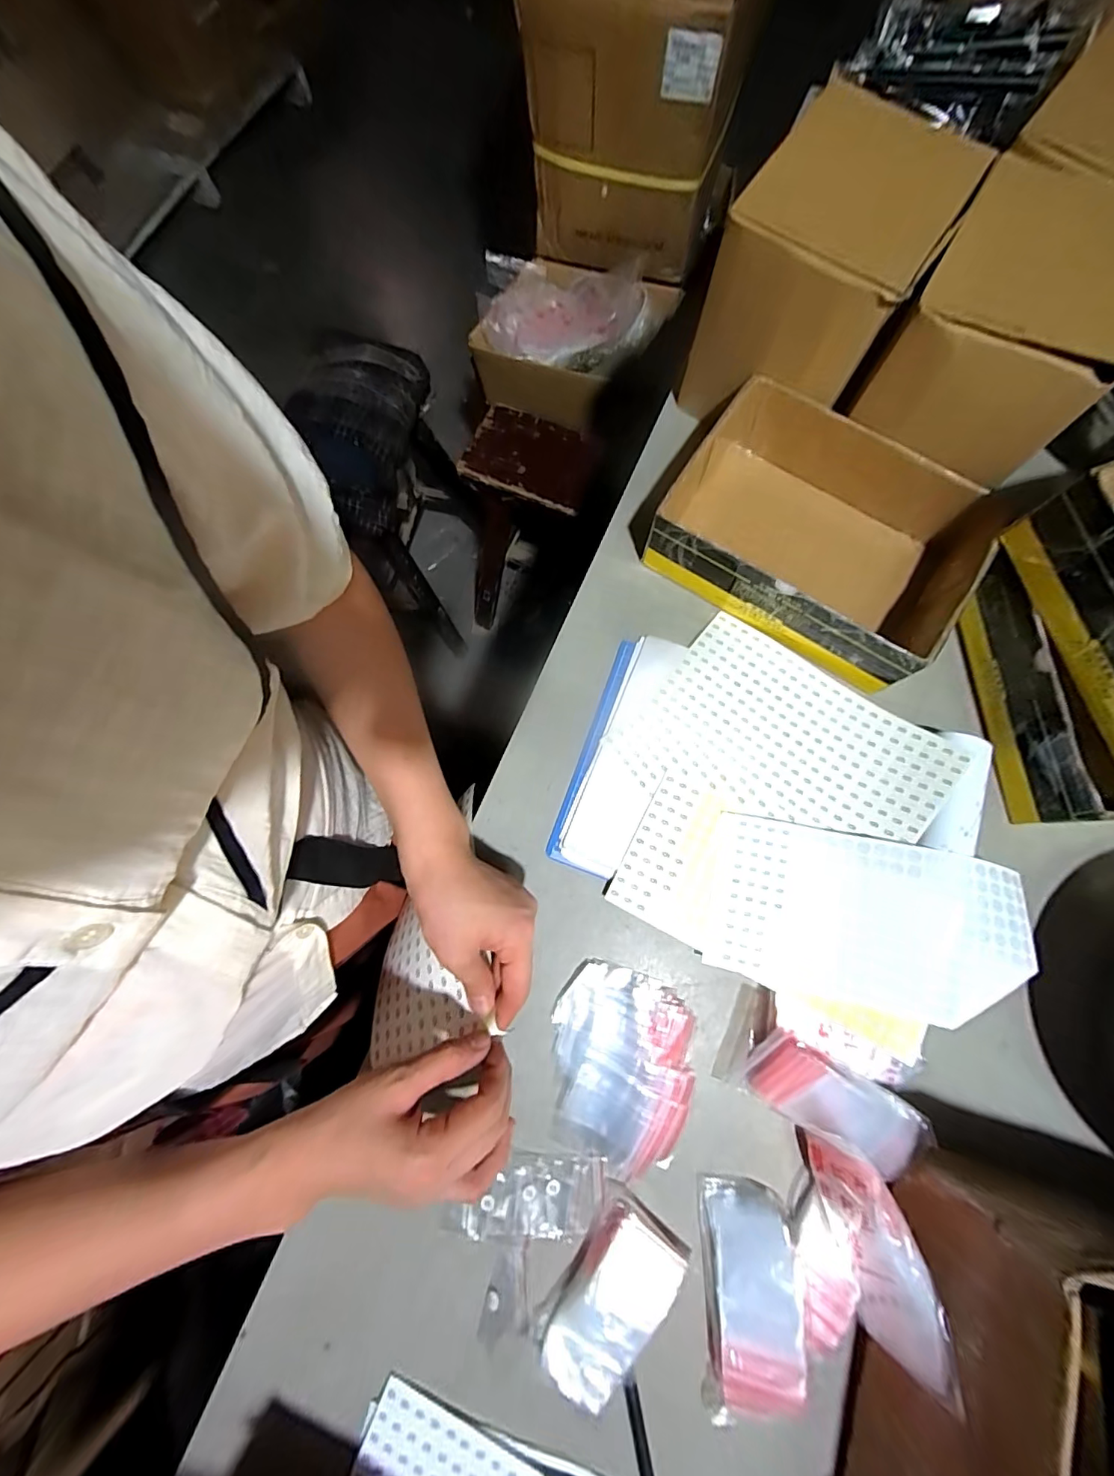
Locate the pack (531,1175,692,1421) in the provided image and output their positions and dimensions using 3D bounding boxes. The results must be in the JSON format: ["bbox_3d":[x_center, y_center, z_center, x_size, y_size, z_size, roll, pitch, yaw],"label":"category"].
[{"bbox_3d":[0.038,0.403,0.353,0.065,0.024,0.117,35,80,8],"label":"pack"}]

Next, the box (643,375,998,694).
[{"bbox_3d":[0.231,-0.182,0.457,0.250,0.091,0.177,33,80,8],"label":"box"}]

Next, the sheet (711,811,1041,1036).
[{"bbox_3d":[0.239,0.141,0.390,0.224,0.022,0.127,7,71,18],"label":"sheet"}]

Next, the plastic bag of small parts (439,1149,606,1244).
[{"bbox_3d":[-0.025,0.352,0.380,0.120,0.012,0.058,2,77,1],"label":"plastic bag of small parts"}]

